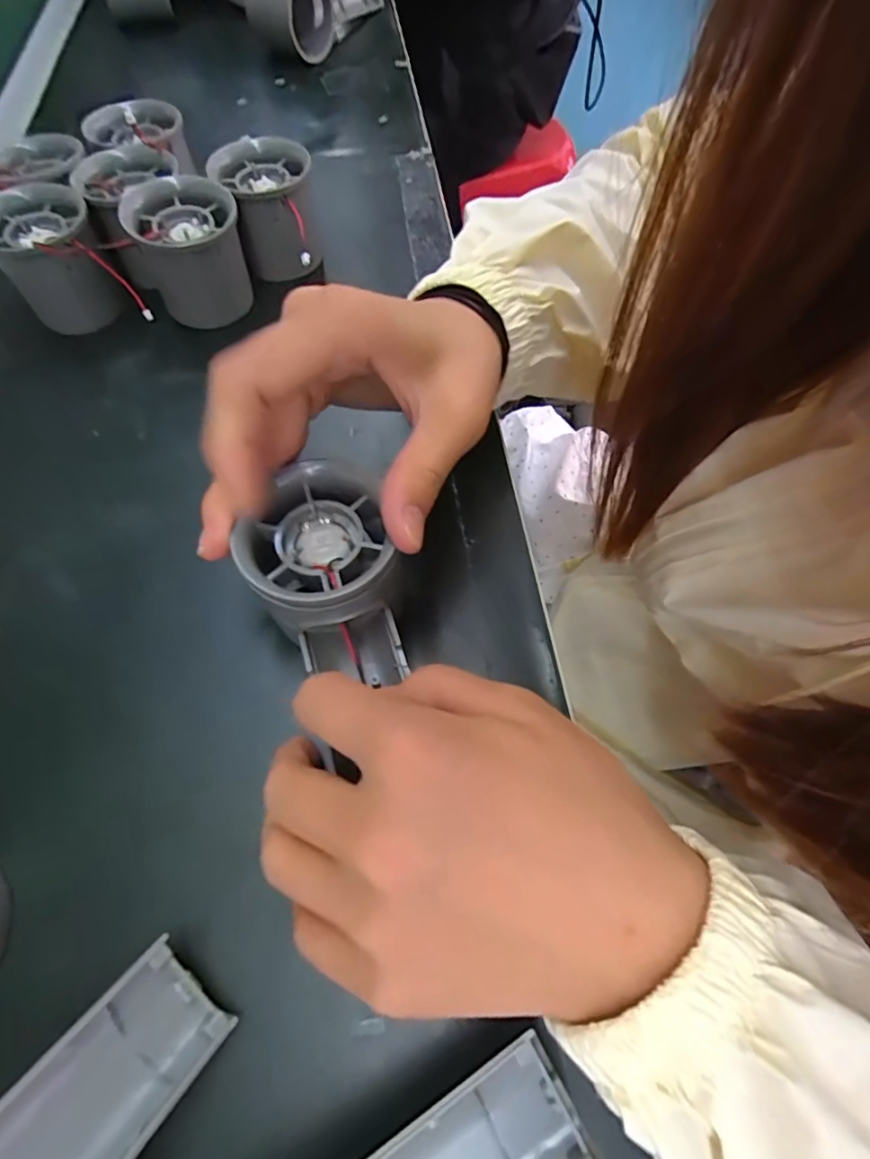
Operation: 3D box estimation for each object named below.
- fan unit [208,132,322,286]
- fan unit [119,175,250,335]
[{"bbox_3d":[-0.095,-0.214,0.318,0.054,0.053,0.060,-19,63,-9],"label":"fan unit"},{"bbox_3d":[-0.131,-0.175,0.302,0.055,0.065,0.061,-27,65,-12],"label":"fan unit"}]

